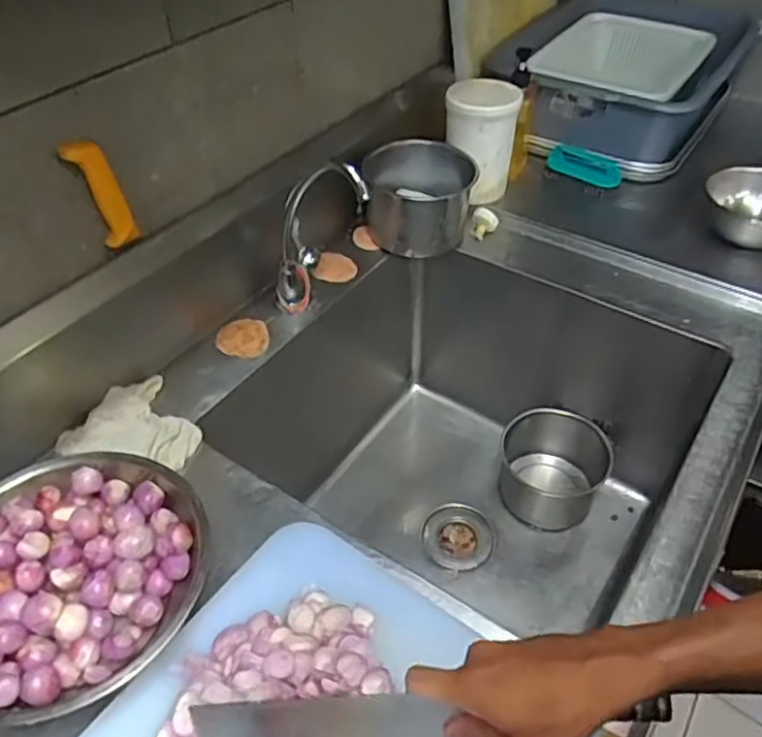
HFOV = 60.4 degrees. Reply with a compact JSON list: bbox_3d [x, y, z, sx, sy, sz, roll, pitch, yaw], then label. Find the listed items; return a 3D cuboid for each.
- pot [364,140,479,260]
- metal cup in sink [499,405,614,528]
[{"bbox_3d":[0.059,-0.277,1.039,0.167,0.127,0.174,0,45,0],"label":"pot"},{"bbox_3d":[0.290,0.170,1.102,0.177,0.119,0.159,13,47,13],"label":"metal cup in sink"}]

